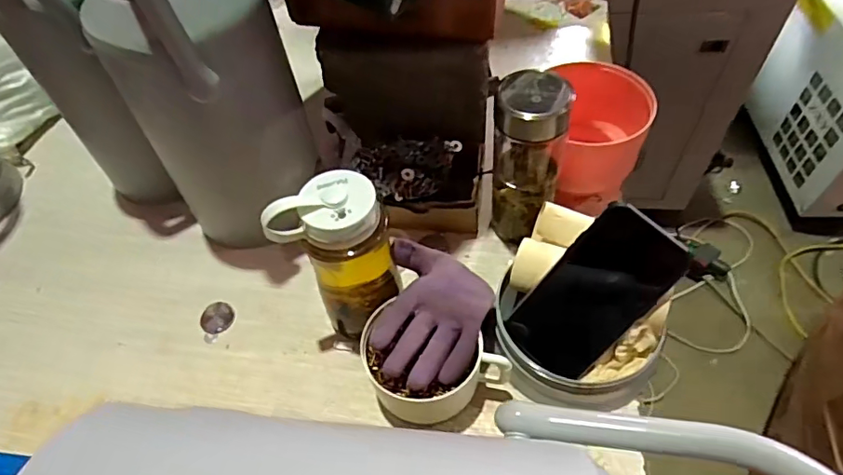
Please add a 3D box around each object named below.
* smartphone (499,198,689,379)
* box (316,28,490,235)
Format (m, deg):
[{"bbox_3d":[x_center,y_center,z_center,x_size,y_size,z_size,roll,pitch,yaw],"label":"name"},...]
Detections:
[{"bbox_3d":[0.156,0.053,0.467,0.087,0.009,0.162,40,113,8],"label":"smartphone"},{"bbox_3d":[-0.032,-0.118,0.591,0.203,0.161,0.141,5,55,9],"label":"box"}]

